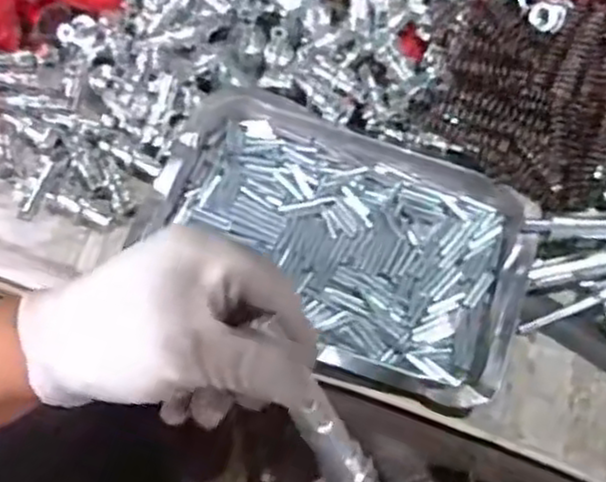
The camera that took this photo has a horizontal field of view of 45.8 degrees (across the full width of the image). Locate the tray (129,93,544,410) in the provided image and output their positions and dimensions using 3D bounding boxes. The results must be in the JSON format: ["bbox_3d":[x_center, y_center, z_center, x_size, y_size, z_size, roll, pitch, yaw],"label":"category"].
[{"bbox_3d":[0.022,-0.002,0.489,0.251,0.031,0.163,20,66,7],"label":"tray"}]

